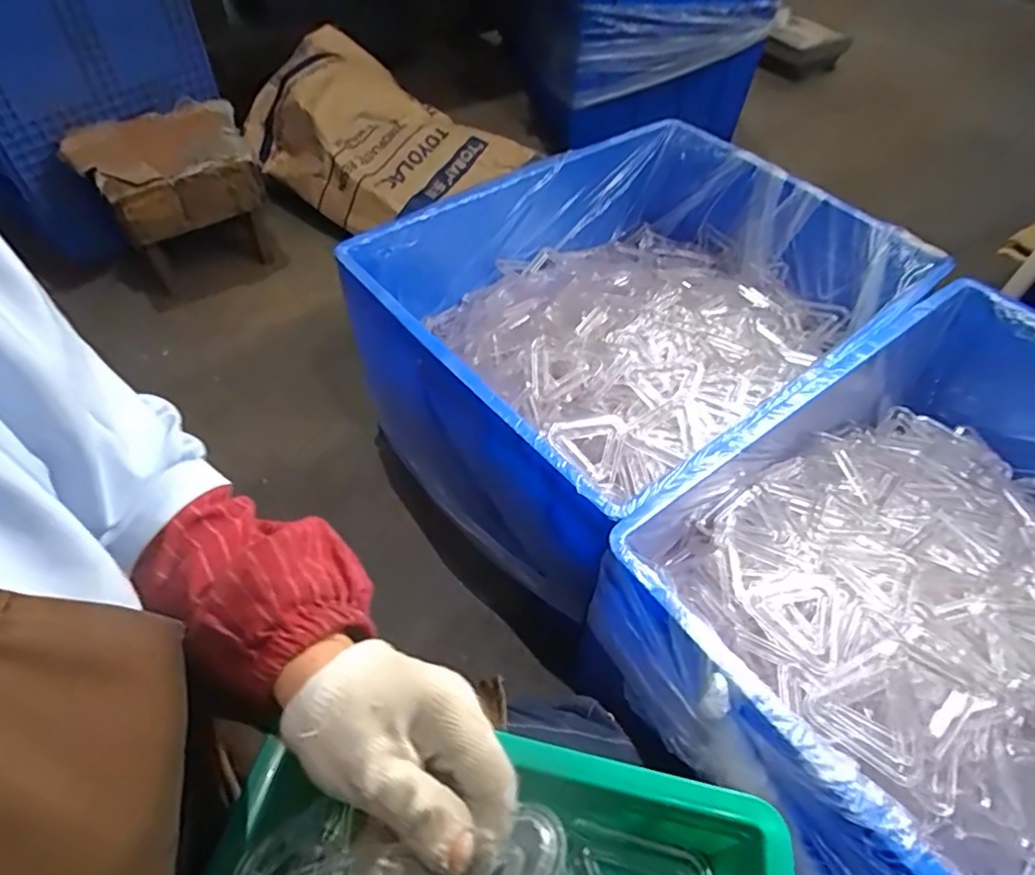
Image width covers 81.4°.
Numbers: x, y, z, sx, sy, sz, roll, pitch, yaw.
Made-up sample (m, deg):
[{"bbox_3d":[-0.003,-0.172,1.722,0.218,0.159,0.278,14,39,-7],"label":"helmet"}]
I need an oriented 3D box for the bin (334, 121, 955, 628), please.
[{"bbox_3d":[0.159,-0.178,0.957,0.760,0.268,0.597,-30,59,-24],"label":"bin"}]

